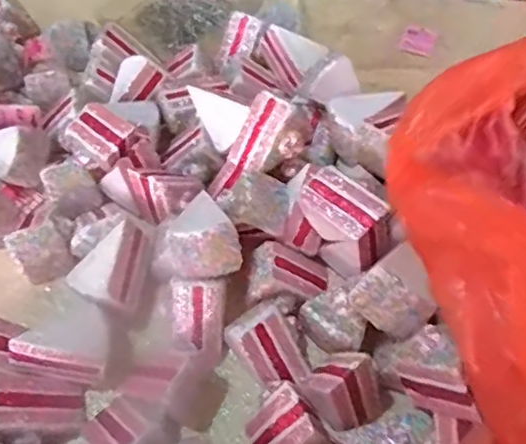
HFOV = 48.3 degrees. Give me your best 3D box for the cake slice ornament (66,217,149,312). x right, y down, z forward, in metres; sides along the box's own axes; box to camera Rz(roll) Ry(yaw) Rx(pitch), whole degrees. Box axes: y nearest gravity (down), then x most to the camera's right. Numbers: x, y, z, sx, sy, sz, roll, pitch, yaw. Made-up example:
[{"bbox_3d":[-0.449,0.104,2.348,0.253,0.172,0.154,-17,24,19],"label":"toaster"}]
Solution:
[{"bbox_3d":[-0.149,0.047,0.606,0.074,0.043,0.096,36,64,21],"label":"cake slice ornament"}]

